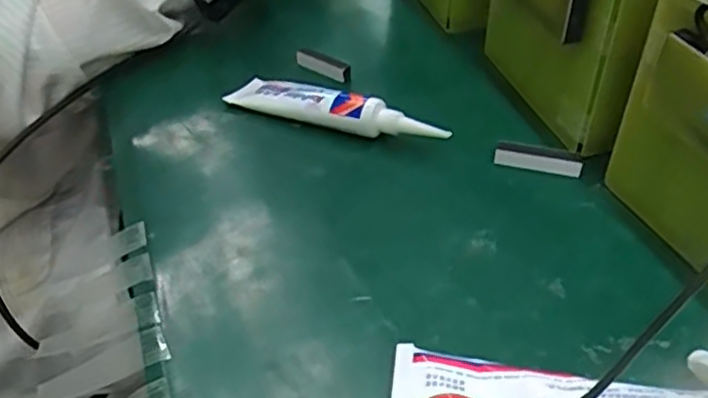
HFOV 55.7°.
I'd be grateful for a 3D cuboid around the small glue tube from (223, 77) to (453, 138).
[{"bbox_3d":[-0.012,-0.059,0.445,0.152,0.020,0.031,14,44,19],"label":"small glue tube"}]

